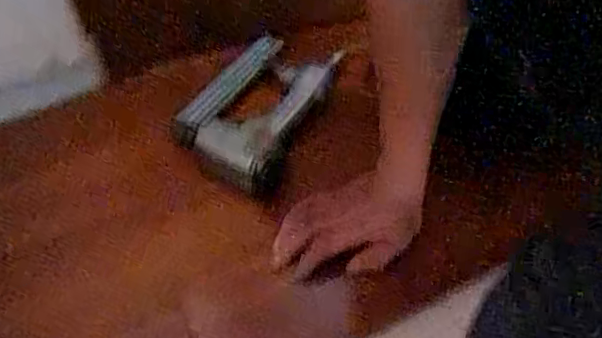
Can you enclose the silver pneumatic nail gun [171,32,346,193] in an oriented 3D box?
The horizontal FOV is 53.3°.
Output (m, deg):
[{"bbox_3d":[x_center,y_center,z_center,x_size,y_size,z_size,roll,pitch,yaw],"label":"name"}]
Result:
[{"bbox_3d":[-0.066,-0.080,0.770,0.134,0.063,0.210,25,57,23],"label":"silver pneumatic nail gun"}]

